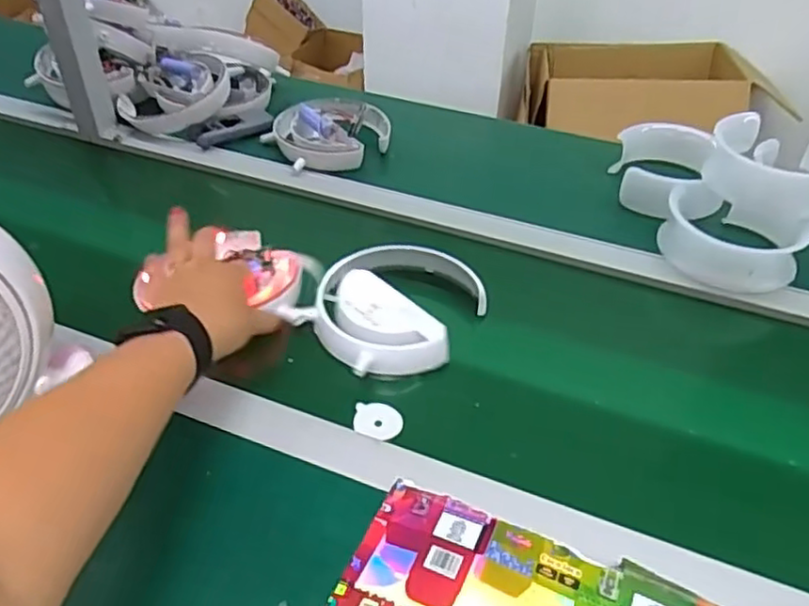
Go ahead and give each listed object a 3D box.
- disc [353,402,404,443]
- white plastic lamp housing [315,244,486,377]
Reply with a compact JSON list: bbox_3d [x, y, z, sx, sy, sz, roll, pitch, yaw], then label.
[{"bbox_3d":[-0.022,0.098,0.555,0.040,0.005,0.040,1,42,-1],"label":"disc"},{"bbox_3d":[-0.005,0.000,0.634,0.157,0.032,0.149,1,42,-1],"label":"white plastic lamp housing"}]

